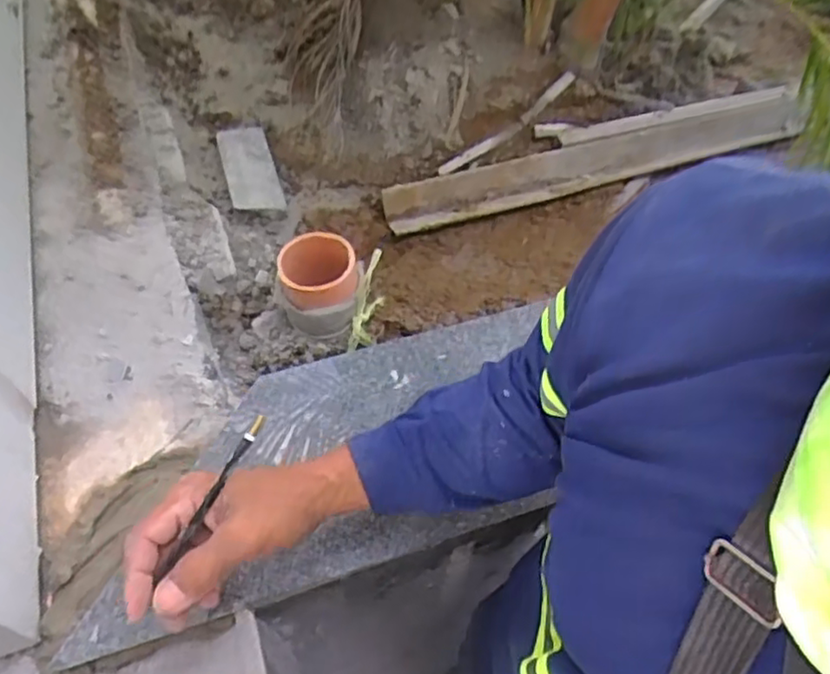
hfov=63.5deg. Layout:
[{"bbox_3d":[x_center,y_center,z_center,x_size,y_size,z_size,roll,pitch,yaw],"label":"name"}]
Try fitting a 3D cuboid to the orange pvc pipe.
[{"bbox_3d":[-0.104,-0.057,0.745,0.089,0.082,0.085,-2,55,-3],"label":"orange pvc pipe"}]

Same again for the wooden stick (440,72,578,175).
[{"bbox_3d":[0.137,-0.305,0.971,0.247,0.024,0.010,-39,31,-9],"label":"wooden stick"}]

